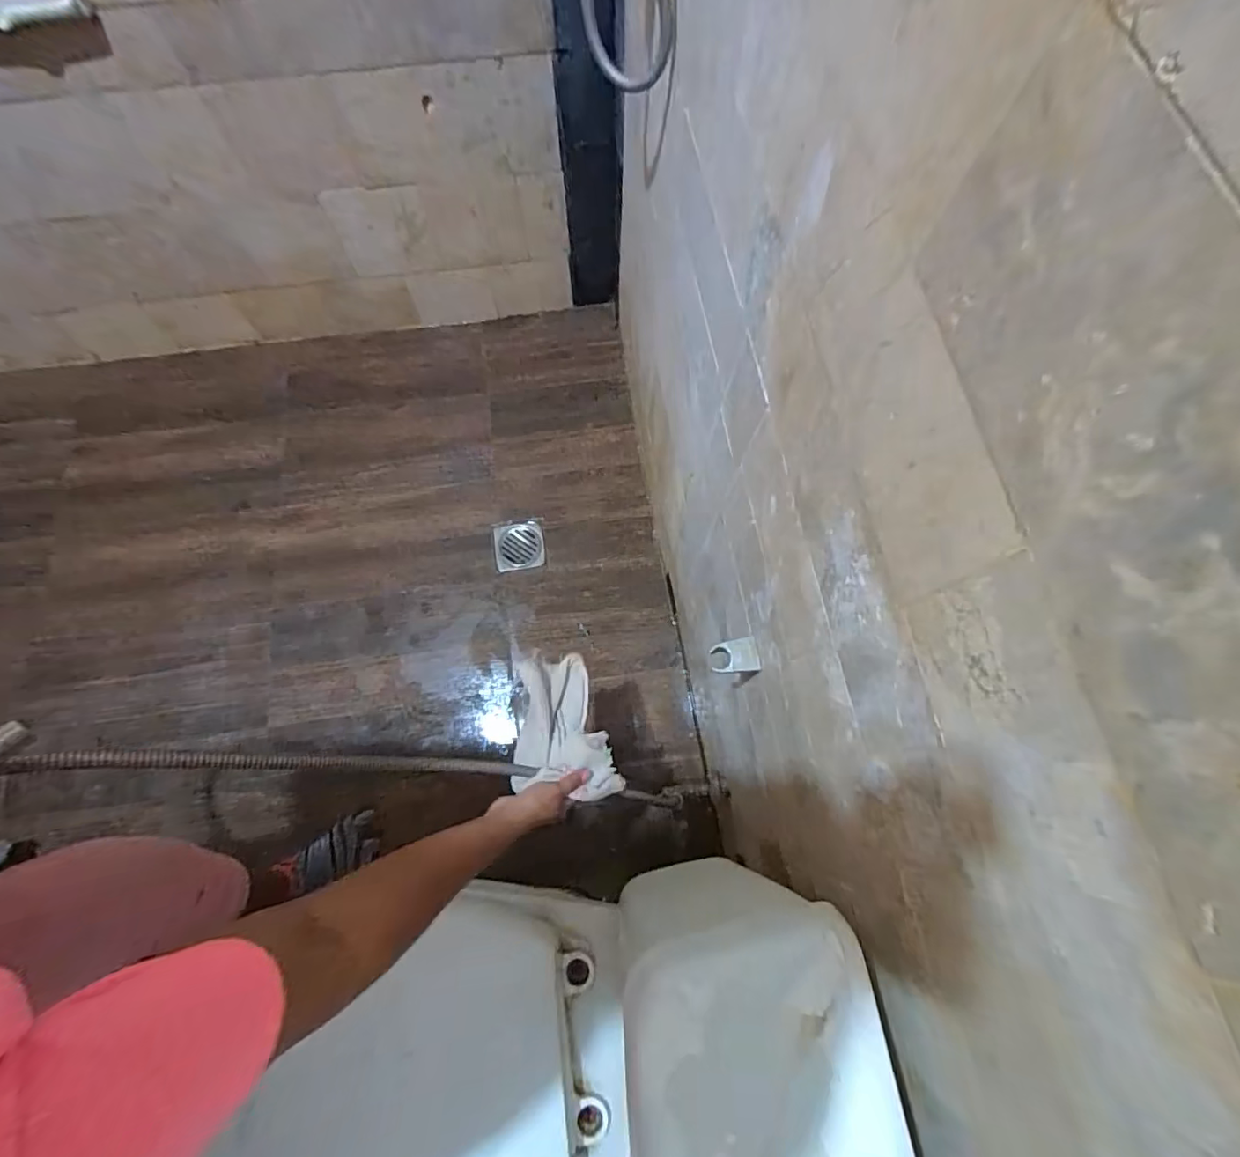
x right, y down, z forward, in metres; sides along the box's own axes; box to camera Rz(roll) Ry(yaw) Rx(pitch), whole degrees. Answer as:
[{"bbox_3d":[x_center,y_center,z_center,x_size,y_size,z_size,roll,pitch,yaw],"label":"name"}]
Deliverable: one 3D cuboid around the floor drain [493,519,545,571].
[{"bbox_3d":[-0.229,-0.073,1.221,0.110,0.008,0.114,-8,73,-5],"label":"floor drain"}]

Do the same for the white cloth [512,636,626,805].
[{"bbox_3d":[-0.093,0.206,0.757,0.134,0.064,0.251,-21,48,-9],"label":"white cloth"}]

